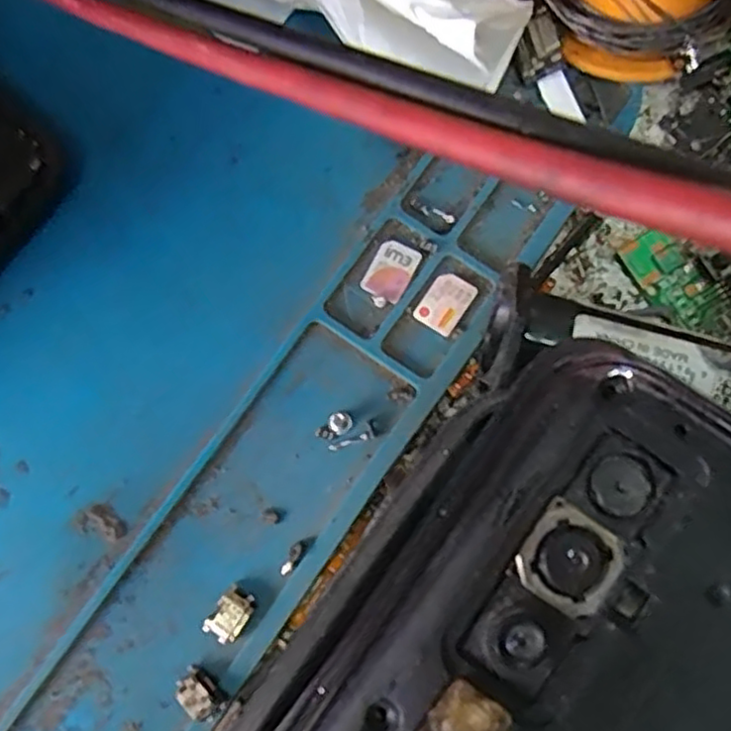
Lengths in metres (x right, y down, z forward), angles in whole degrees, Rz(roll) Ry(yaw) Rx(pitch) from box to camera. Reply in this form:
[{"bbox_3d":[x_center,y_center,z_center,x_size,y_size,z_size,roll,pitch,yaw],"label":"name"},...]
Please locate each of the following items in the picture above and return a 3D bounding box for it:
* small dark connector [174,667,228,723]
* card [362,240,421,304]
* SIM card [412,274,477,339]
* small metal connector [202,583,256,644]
[{"bbox_3d":[-0.031,0.062,0.127,0.007,0.004,0.010,-43,79,-8],"label":"small dark connector"},{"bbox_3d":[0.005,-0.020,0.144,0.009,0.004,0.012,28,81,6],"label":"card"},{"bbox_3d":[0.017,-0.013,0.142,0.009,0.004,0.012,34,83,12],"label":"SIM card"},{"bbox_3d":[-0.026,0.048,0.129,0.007,0.004,0.010,38,81,10],"label":"small metal connector"}]

